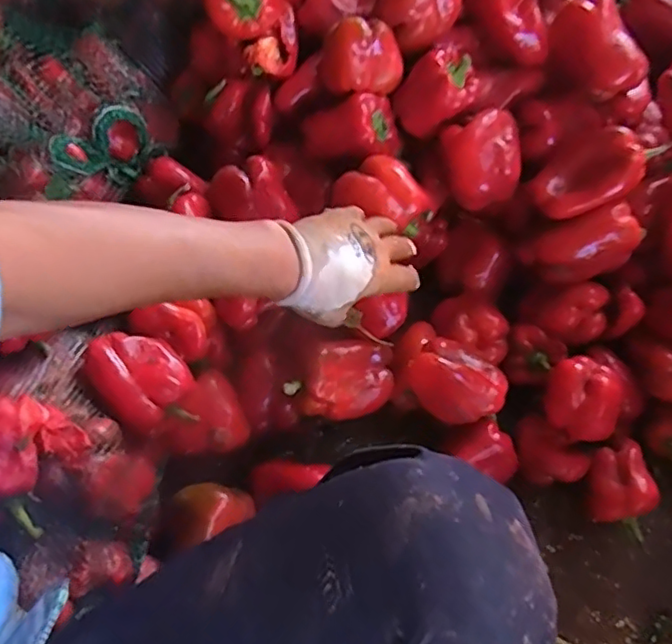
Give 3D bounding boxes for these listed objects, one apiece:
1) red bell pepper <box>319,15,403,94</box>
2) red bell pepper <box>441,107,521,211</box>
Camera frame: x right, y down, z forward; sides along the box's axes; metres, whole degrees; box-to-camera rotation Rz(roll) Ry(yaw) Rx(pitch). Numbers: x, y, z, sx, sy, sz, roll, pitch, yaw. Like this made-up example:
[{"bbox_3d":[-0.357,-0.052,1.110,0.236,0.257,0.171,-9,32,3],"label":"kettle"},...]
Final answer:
[{"bbox_3d":[0.026,-0.281,0.642,0.081,0.060,0.063,-14,63,-4],"label":"red bell pepper"},{"bbox_3d":[0.158,-0.174,0.651,0.083,0.065,0.078,-1,63,2],"label":"red bell pepper"}]

